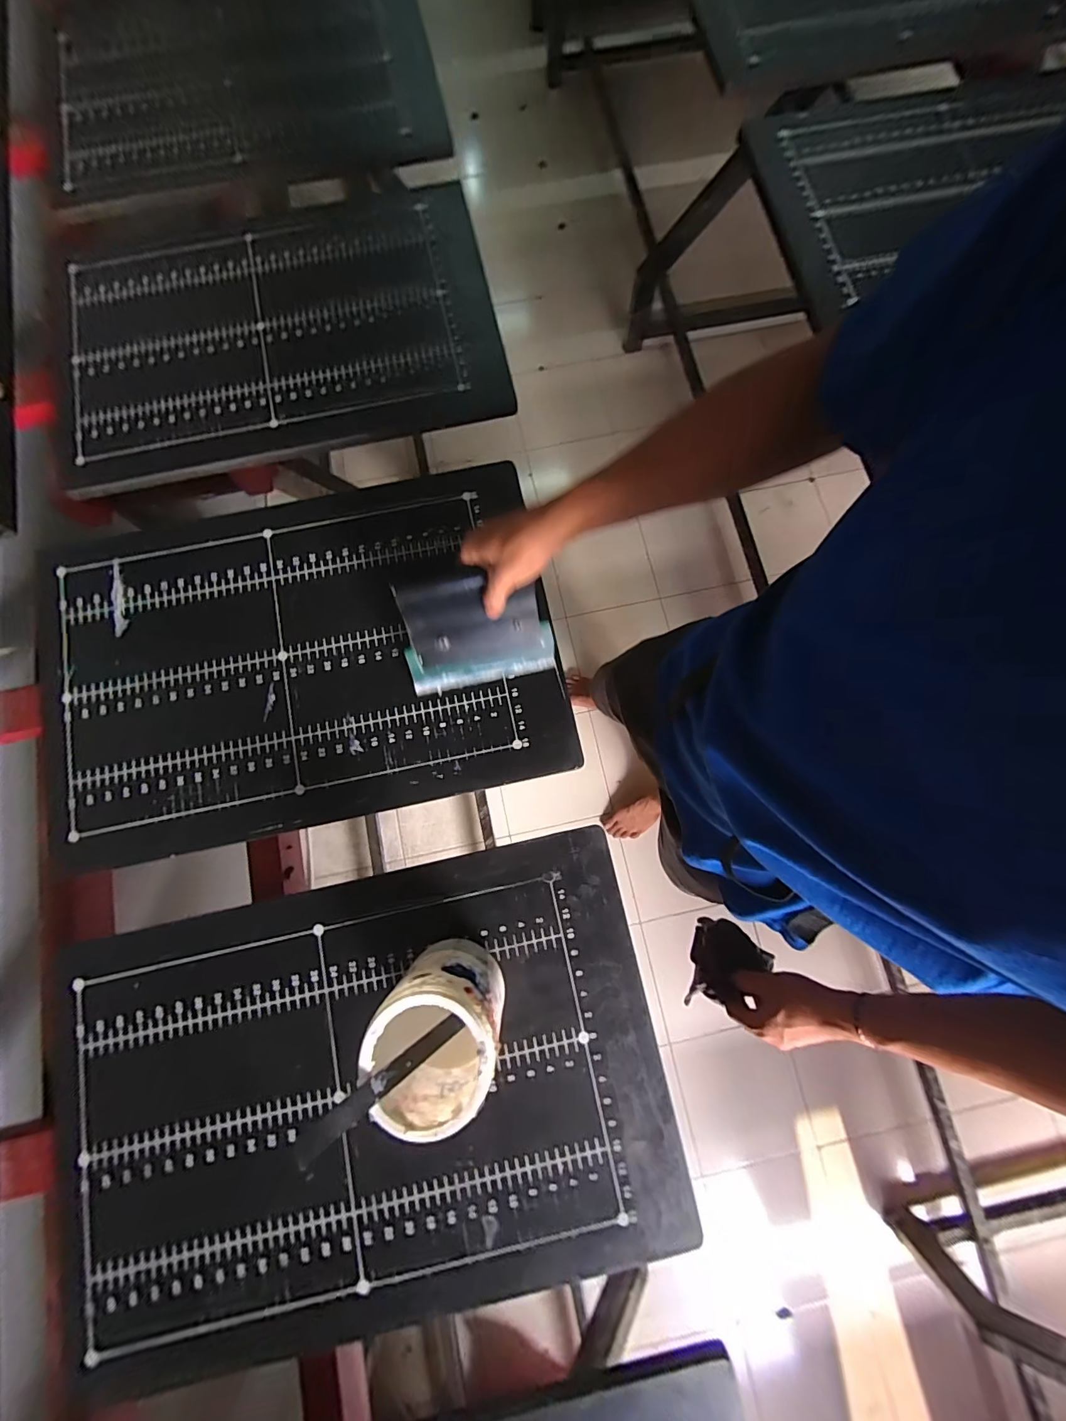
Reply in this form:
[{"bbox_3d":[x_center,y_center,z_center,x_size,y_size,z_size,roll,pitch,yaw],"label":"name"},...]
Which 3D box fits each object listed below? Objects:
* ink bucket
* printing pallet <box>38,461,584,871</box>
[{"bbox_3d":[-0.077,0.273,0.408,0.093,0.142,0.102,0,79,0],"label":"ink bucket"},{"bbox_3d":[-0.275,-0.069,0.544,0.579,0.013,0.396,-11,79,-2],"label":"printing pallet"}]

